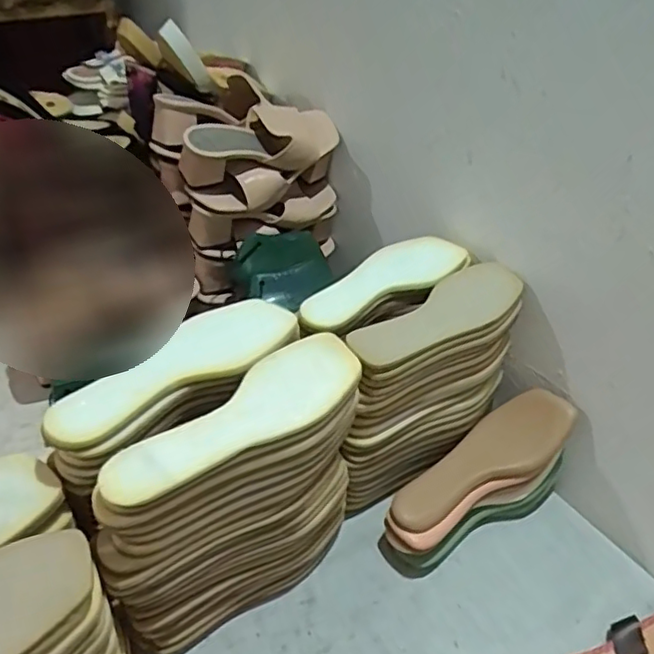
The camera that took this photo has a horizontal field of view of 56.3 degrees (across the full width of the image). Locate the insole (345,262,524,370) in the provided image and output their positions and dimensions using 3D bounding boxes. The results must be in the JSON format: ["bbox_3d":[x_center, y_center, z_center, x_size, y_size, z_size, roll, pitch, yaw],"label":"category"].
[{"bbox_3d":[0.121,-0.014,0.647,0.227,0.024,0.079,-28,49,-34],"label":"insole"}]

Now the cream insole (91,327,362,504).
[{"bbox_3d":[-0.065,0.074,0.506,0.078,0.013,0.239,30,49,34],"label":"cream insole"}]

